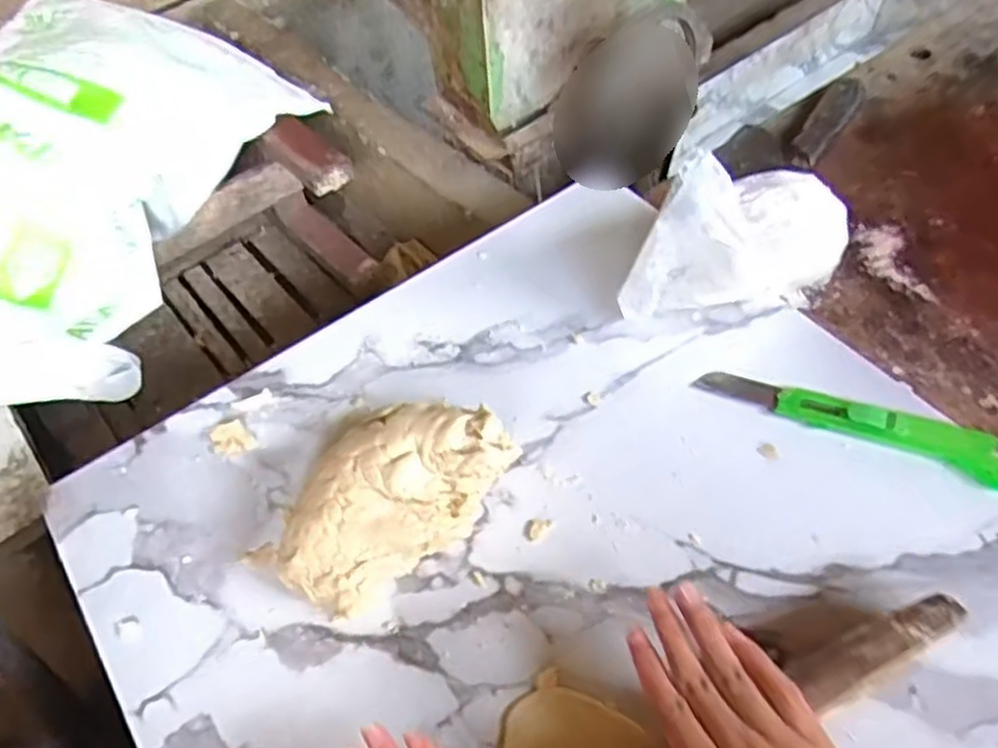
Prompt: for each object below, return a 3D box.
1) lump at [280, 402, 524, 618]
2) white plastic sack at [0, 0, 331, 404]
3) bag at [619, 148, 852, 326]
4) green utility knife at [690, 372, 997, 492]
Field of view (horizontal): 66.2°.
[{"bbox_3d":[-0.062,0.071,0.450,0.148,0.063,0.083,-32,56,-18],"label":"lump"},{"bbox_3d":[-0.524,-0.213,0.874,0.398,0.192,0.649,11,54,10],"label":"white plastic sack"},{"bbox_3d":[0.161,-0.092,0.515,0.155,0.120,0.062,-27,55,-15],"label":"bag"},{"bbox_3d":[0.224,0.028,0.484,0.190,0.013,0.033,18,56,18],"label":"green utility knife"}]

